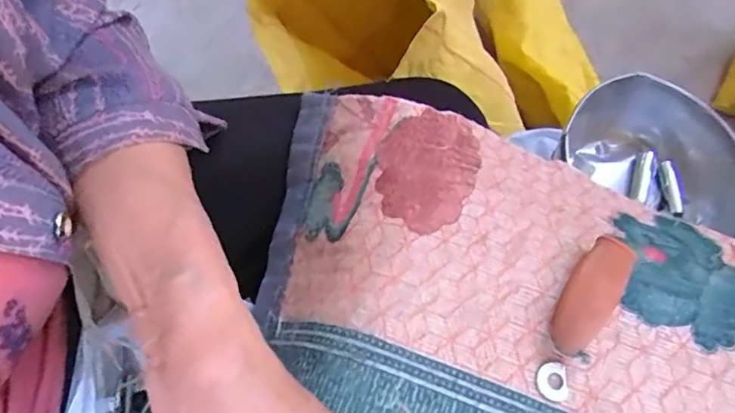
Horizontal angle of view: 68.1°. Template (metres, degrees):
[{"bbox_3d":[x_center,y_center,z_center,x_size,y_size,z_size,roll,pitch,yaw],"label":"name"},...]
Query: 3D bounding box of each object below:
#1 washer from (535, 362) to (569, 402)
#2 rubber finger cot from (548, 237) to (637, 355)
[{"bbox_3d":[0.094,0.088,0.275,0.016,0.004,0.018,6,62,2],"label":"washer"},{"bbox_3d":[0.115,0.048,0.285,0.023,0.028,0.065,31,66,14],"label":"rubber finger cot"}]

